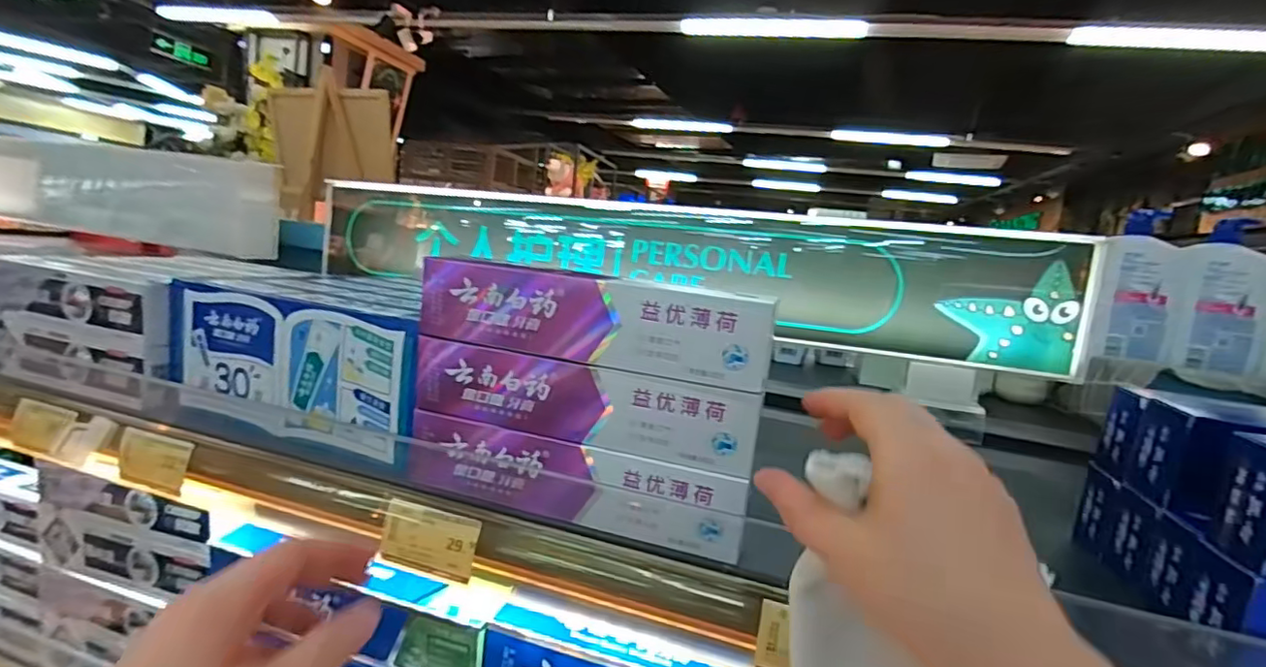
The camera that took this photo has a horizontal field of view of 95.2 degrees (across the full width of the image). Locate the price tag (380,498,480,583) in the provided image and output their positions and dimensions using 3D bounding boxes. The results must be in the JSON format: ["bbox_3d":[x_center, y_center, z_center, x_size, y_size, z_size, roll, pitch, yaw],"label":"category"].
[{"bbox_3d":[-0.126,0.129,0.359,0.063,0.038,0.005,8,-4,15],"label":"price tag"}]

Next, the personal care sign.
[{"bbox_3d":[0.007,-0.104,0.773,1.005,0.149,0.055,9,8,16],"label":"personal care sign"}]

